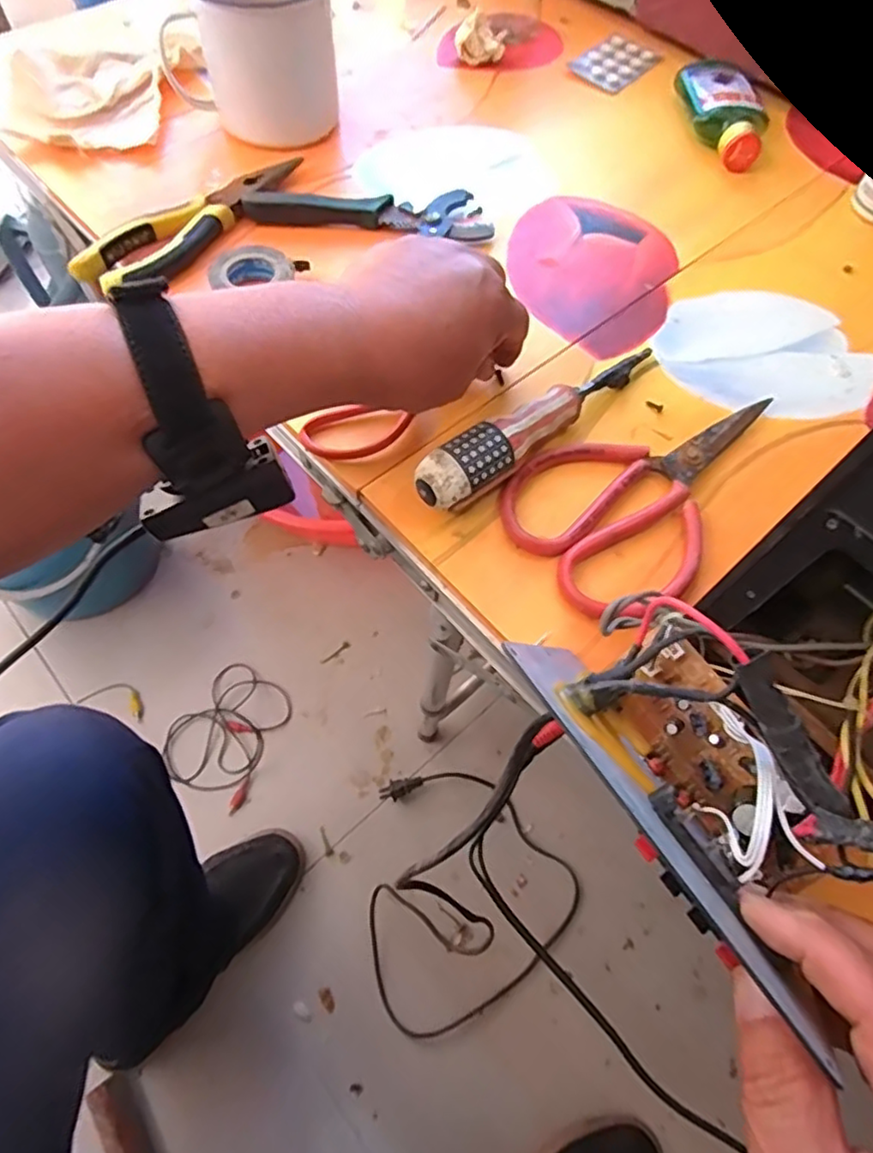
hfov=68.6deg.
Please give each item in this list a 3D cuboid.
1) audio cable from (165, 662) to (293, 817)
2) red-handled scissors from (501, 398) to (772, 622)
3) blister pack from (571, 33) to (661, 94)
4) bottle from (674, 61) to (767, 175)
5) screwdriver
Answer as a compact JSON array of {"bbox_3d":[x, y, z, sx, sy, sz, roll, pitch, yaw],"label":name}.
[{"bbox_3d":[-0.270,0.202,0.839,0.136,0.018,0.165,26,65,11],"label":"audio cable"},{"bbox_3d":[0.123,-0.052,0.365,0.172,0.012,0.106,-36,69,-18],"label":"red-handled scissors"},{"bbox_3d":[0.164,-0.467,0.579,0.057,0.005,0.074,39,68,17],"label":"blister pack"},{"bbox_3d":[0.239,-0.379,0.525,0.057,0.029,0.113,-5,63,-4],"label":"bottle"},{"bbox_3d":[0.063,-0.093,0.368,0.182,0.040,0.026,-39,70,-19],"label":"screwdriver"}]

